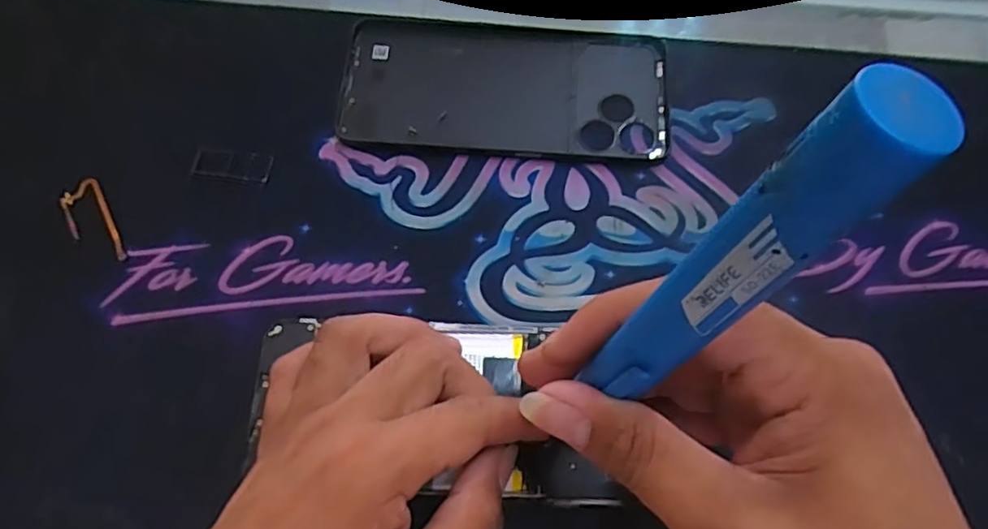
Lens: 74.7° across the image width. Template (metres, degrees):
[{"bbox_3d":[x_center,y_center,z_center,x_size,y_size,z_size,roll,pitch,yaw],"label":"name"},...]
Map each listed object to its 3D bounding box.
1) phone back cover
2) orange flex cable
[{"bbox_3d":[0.007,-0.090,0.337,0.165,0.010,0.076,4,70,1],"label":"phone back cover"},{"bbox_3d":[-0.189,-0.019,0.302,0.020,0.004,0.047,-29,73,-11],"label":"orange flex cable"}]

